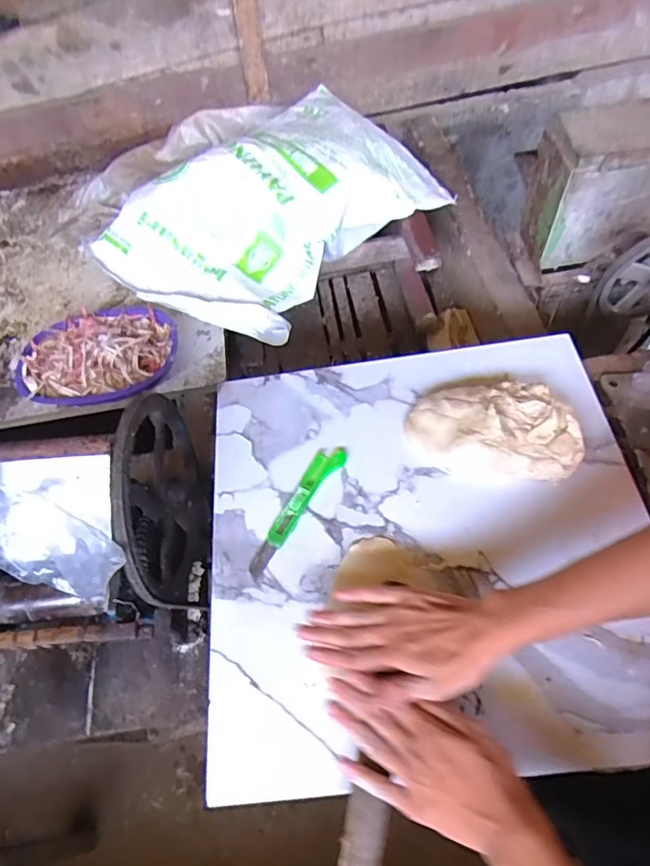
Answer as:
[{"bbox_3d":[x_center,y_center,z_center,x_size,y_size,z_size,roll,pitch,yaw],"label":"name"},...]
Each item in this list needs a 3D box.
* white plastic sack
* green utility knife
[{"bbox_3d":[-0.108,-0.497,1.081,0.450,0.218,0.680,37,69,22],"label":"white plastic sack"},{"bbox_3d":[-0.031,0.091,0.625,0.037,0.019,0.188,23,65,16],"label":"green utility knife"}]

